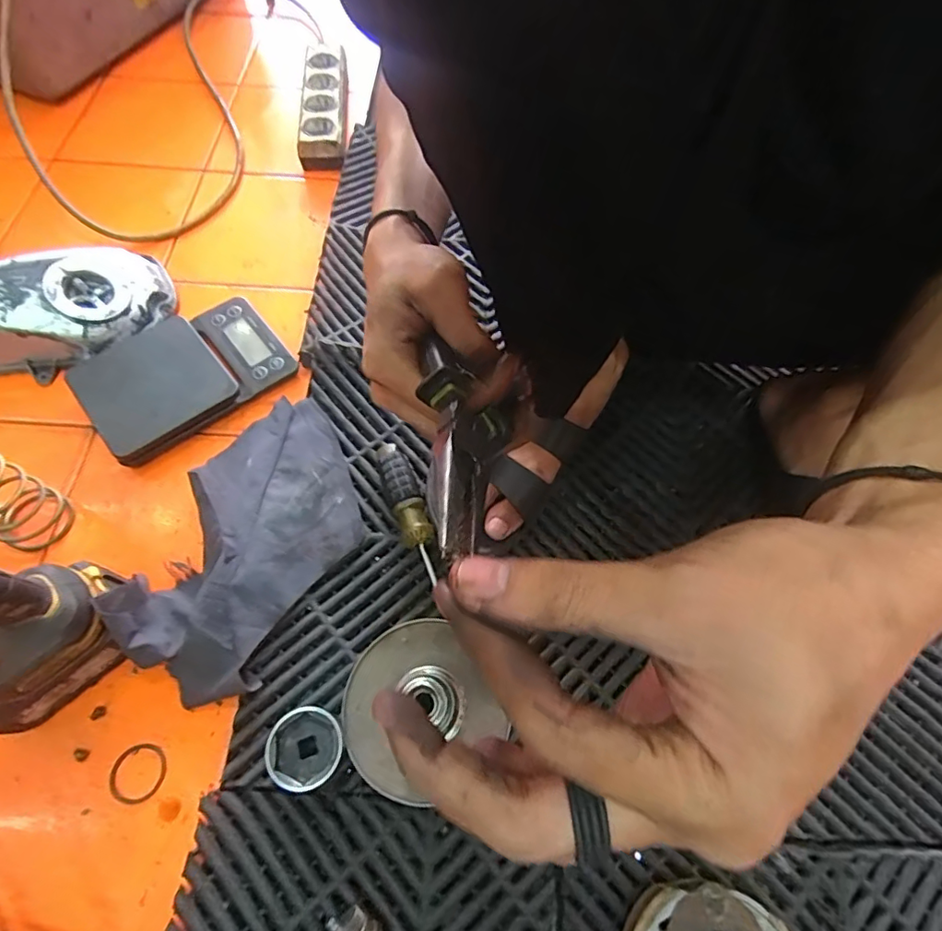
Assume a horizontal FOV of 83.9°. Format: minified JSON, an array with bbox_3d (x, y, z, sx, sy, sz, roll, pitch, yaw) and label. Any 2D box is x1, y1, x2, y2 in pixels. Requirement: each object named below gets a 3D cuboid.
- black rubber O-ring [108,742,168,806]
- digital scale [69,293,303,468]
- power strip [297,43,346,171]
[{"bbox_3d":[-0.253,0.233,0.397,0.039,0.004,0.040,1,63,-2],"label":"black rubber O-ring"},{"bbox_3d":[-0.300,-0.102,0.544,0.192,0.033,0.144,-40,71,-20],"label":"digital scale"},{"bbox_3d":[-0.208,-0.509,0.737,0.062,0.036,0.261,-3,63,-4],"label":"power strip"}]

